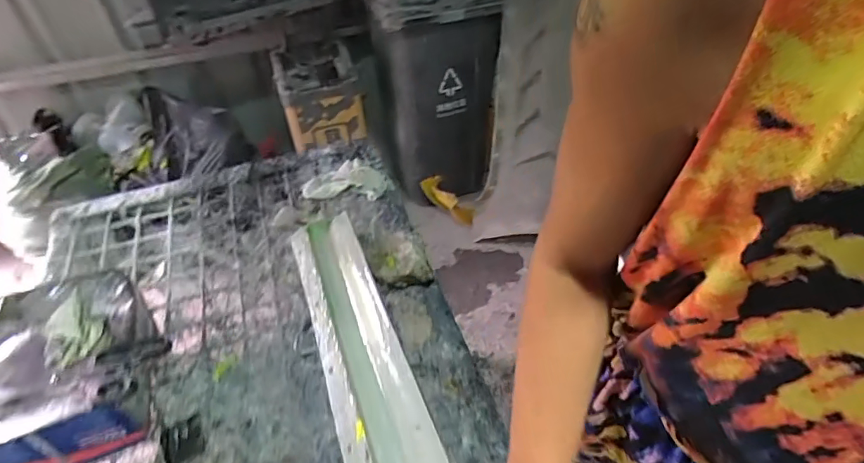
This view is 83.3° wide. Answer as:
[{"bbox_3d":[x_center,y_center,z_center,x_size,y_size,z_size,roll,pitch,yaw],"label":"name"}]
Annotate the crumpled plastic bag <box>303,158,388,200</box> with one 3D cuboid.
[{"bbox_3d":[-0.167,-0.102,0.937,0.157,0.029,0.093,1,41,7],"label":"crumpled plastic bag"}]

